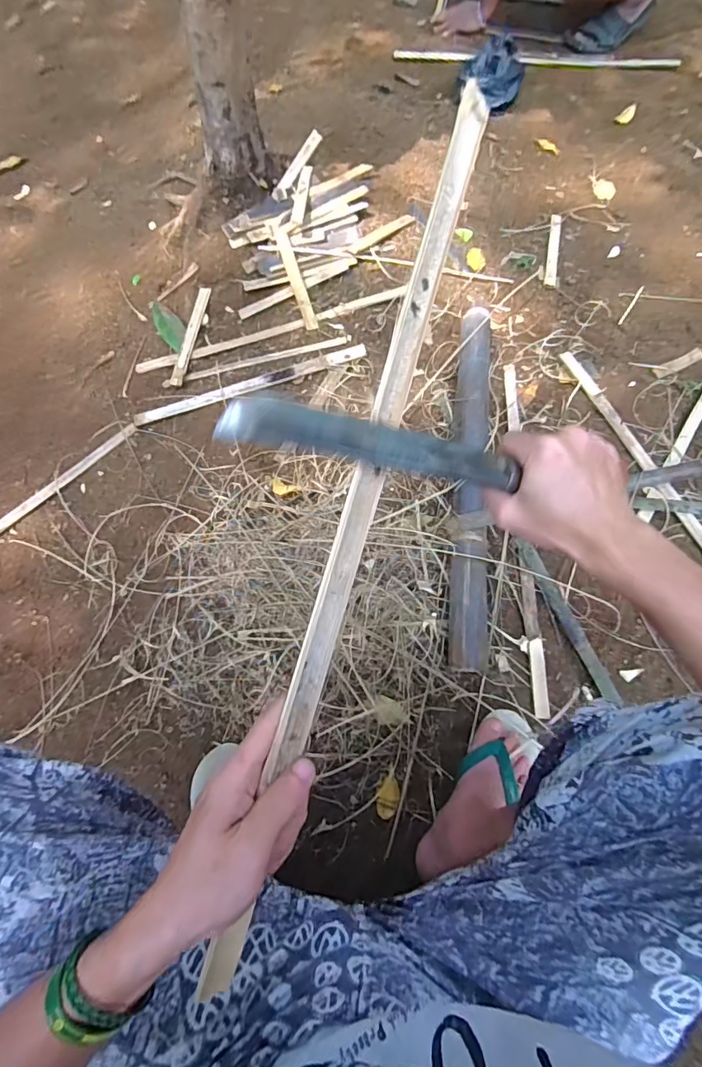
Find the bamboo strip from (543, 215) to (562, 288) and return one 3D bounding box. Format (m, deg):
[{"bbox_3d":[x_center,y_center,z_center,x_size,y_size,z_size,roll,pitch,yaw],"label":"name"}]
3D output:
[{"bbox_3d":[0.501,-0.699,1.177,0.029,0.009,0.245,12,68,5],"label":"bamboo strip"}]

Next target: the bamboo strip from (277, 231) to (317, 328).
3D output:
[{"bbox_3d":[-0.113,-0.532,1.005,0.027,0.013,0.233,-17,82,-7],"label":"bamboo strip"}]

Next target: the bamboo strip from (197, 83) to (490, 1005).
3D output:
[{"bbox_3d":[0.008,-0.026,0.352,0.027,0.009,0.675,21,81,-34],"label":"bamboo strip"}]

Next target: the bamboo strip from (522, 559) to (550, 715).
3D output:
[{"bbox_3d":[0.312,0.175,0.809,0.025,0.013,0.255,1,68,1],"label":"bamboo strip"}]

